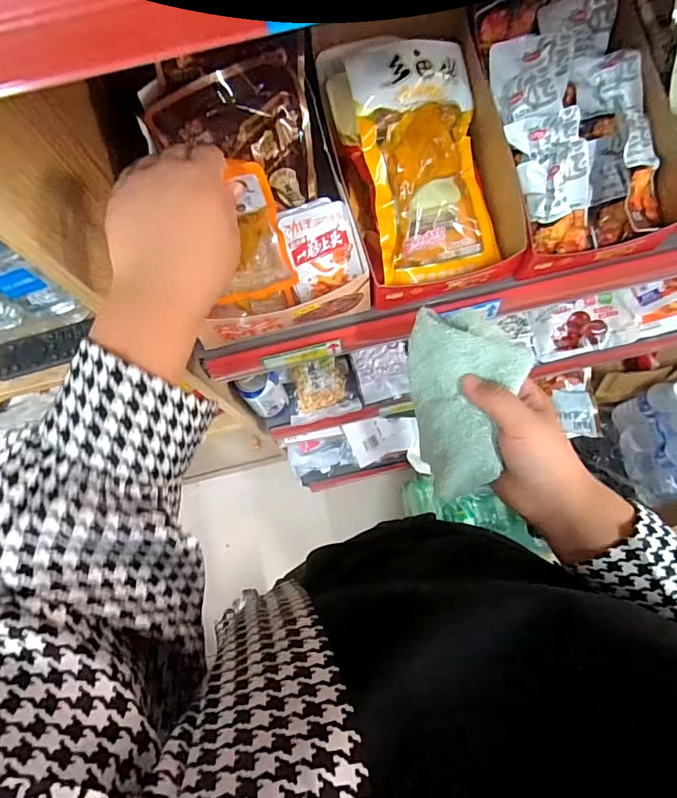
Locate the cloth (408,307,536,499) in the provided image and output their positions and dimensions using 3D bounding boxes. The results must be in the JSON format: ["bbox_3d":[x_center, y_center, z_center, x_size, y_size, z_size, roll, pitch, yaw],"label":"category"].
[{"bbox_3d":[0.104,0.000,0.384,0.076,0.071,0.134,-7,73,-4],"label":"cloth"}]

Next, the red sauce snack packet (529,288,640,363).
[{"bbox_3d":[0.430,-0.132,0.861,0.167,0.029,0.106,-9,89,2],"label":"red sauce snack packet"}]

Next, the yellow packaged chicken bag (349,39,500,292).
[{"bbox_3d":[0.087,-0.233,0.484,0.130,0.032,0.216,-18,108,-20],"label":"yellow packaged chicken bag"}]

